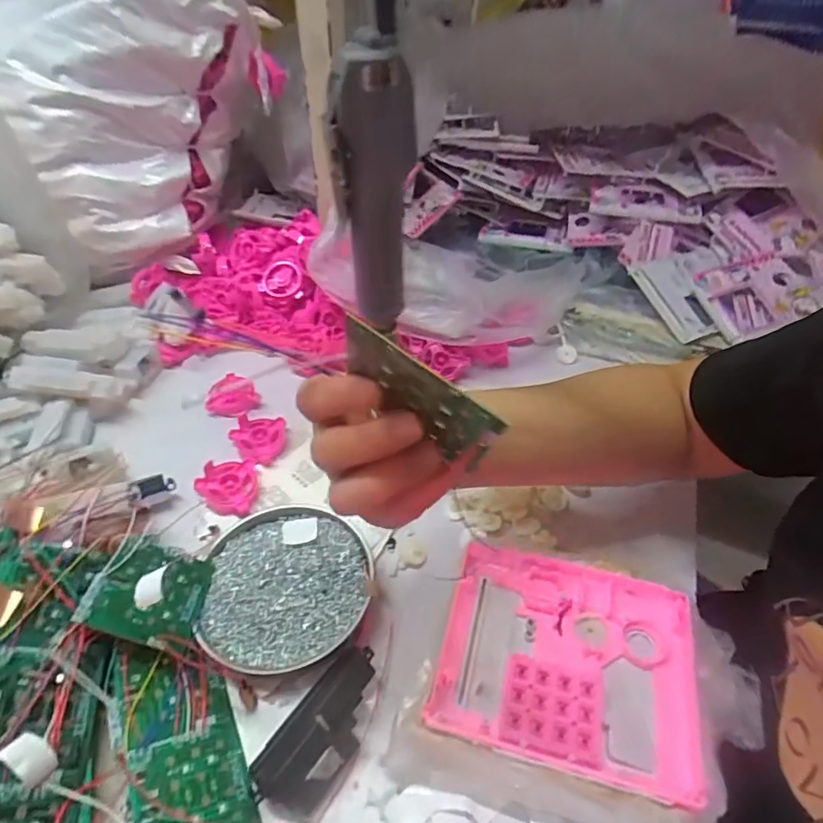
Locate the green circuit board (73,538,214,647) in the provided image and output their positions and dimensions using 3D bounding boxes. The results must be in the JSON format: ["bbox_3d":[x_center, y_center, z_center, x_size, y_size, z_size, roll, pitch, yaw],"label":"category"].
[{"bbox_3d":[-0.185,0.126,0.387,0.073,0.008,0.073,31,34,-20],"label":"green circuit board"}]

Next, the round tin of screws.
[{"bbox_3d":[-0.096,0.136,0.427,0.125,0.029,0.132,1,46,-1],"label":"round tin of screws"}]

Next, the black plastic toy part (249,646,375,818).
[{"bbox_3d":[-0.054,0.207,0.354,0.046,0.036,0.104,27,51,25],"label":"black plastic toy part"}]

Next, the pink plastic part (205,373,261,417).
[{"bbox_3d":[-0.194,-0.018,0.576,0.053,0.017,0.049,1,46,-1],"label":"pink plastic part"}]

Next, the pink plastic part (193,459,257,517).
[{"bbox_3d":[-0.166,0.070,0.489,0.051,0.018,0.052,1,46,-1],"label":"pink plastic part"}]

